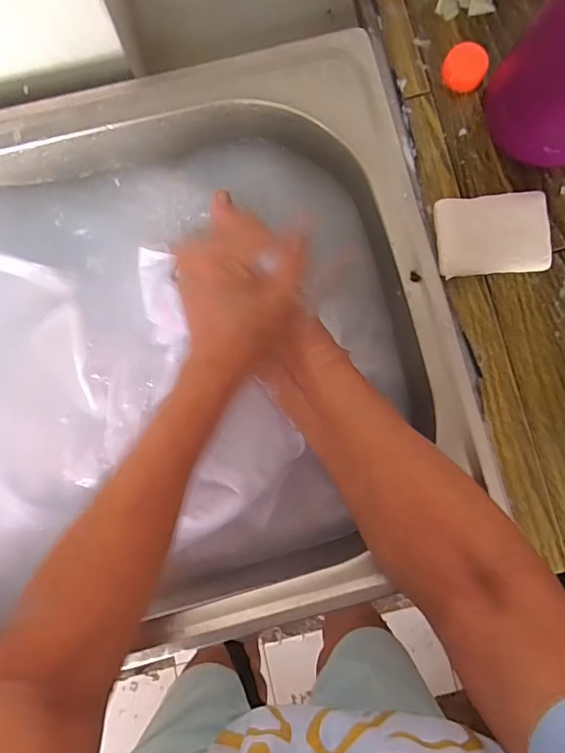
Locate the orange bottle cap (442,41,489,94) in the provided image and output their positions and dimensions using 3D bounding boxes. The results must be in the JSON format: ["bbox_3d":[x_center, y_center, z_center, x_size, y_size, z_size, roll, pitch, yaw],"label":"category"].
[{"bbox_3d":[0.134,-0.227,0.374,0.030,0.015,0.028,0,85,-1],"label":"orange bottle cap"}]

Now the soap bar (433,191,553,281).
[{"bbox_3d":[0.150,-0.101,0.364,0.078,0.013,0.057,-4,85,-1],"label":"soap bar"}]

